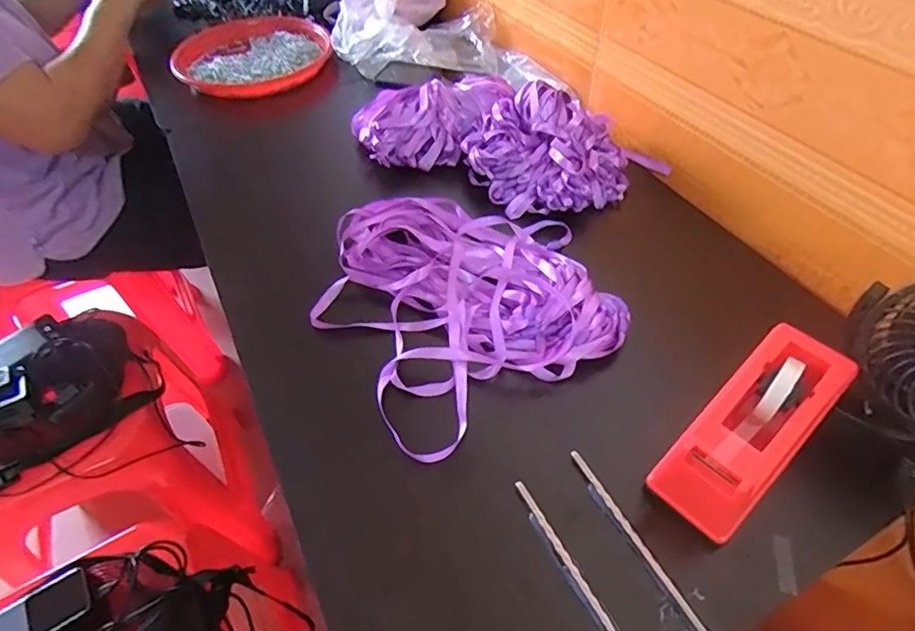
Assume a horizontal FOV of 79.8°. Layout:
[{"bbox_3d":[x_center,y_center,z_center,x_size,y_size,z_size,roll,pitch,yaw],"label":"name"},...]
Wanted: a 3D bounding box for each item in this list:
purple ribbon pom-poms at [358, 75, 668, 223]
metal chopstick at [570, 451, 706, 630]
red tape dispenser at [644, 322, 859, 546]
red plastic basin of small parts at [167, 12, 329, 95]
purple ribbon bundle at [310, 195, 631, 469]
[{"bbox_3d":[0.048,-0.218,0.643,0.339,0.072,0.177,26,54,23],"label":"purple ribbon pom-poms"},{"bbox_3d":[0.138,0.177,0.344,0.006,0.005,0.222,-24,51,-13],"label":"metal chopstick"},{"bbox_3d":[0.205,0.076,0.380,0.159,0.064,0.061,-36,56,-26],"label":"red tape dispenser"},{"bbox_3d":[-0.324,-0.419,0.870,0.244,0.037,0.225,-1,48,1],"label":"red plastic basin of small parts"},{"bbox_3d":[-0.007,-0.030,0.519,0.235,0.035,0.280,-27,53,-20],"label":"purple ribbon bundle"}]

